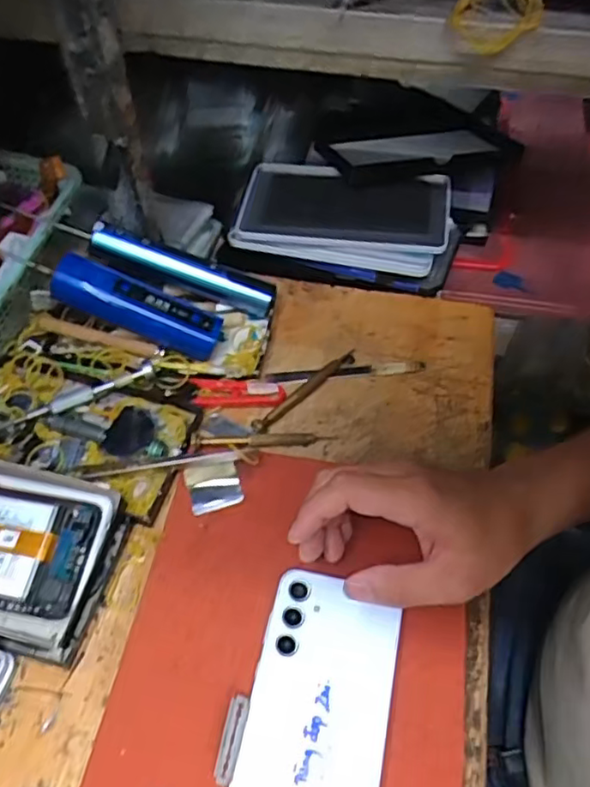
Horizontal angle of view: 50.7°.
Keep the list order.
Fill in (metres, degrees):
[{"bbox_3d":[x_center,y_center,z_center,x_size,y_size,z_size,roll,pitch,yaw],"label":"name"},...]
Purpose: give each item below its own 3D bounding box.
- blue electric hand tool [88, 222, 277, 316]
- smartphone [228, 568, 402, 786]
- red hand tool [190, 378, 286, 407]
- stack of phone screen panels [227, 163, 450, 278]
[{"bbox_3d":[-0.091,-0.105,0.517,0.152,0.026,0.027,19,54,-10],"label":"blue electric hand tool"},{"bbox_3d":[0.012,0.180,0.344,0.076,0.009,0.156,12,56,4],"label":"smartphone"},{"bbox_3d":[-0.044,0.000,0.483,0.071,0.009,0.021,2,54,1],"label":"red hand tool"},{"bbox_3d":[0.042,-0.159,0.559,0.183,0.028,0.103,7,61,9],"label":"stack of phone screen panels"}]

